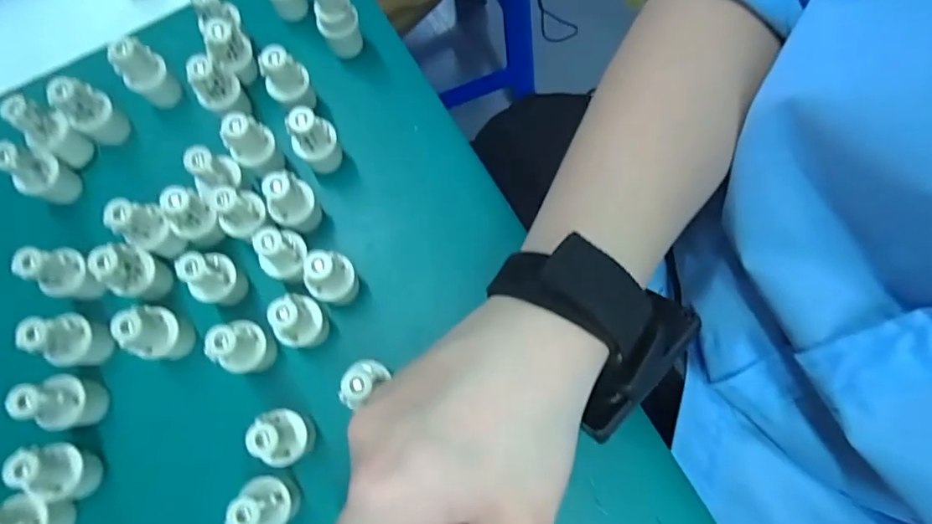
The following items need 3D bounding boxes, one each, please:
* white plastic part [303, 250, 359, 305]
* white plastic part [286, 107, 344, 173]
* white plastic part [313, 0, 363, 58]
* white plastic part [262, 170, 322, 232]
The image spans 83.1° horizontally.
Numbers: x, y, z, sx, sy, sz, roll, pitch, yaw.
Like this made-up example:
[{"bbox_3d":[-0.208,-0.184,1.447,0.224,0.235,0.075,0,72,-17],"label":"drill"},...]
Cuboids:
[{"bbox_3d":[-0.066,0.008,0.264,0.017,0.044,0.023,9,75,4],"label":"white plastic part"},{"bbox_3d":[-0.080,-0.063,0.284,0.023,0.047,0.018,-29,76,-5],"label":"white plastic part"},{"bbox_3d":[-0.073,-0.139,0.298,0.022,0.055,0.019,-20,75,-2],"label":"white plastic part"},{"bbox_3d":[-0.090,-0.030,0.275,0.024,0.045,0.018,-44,78,-8],"label":"white plastic part"}]

